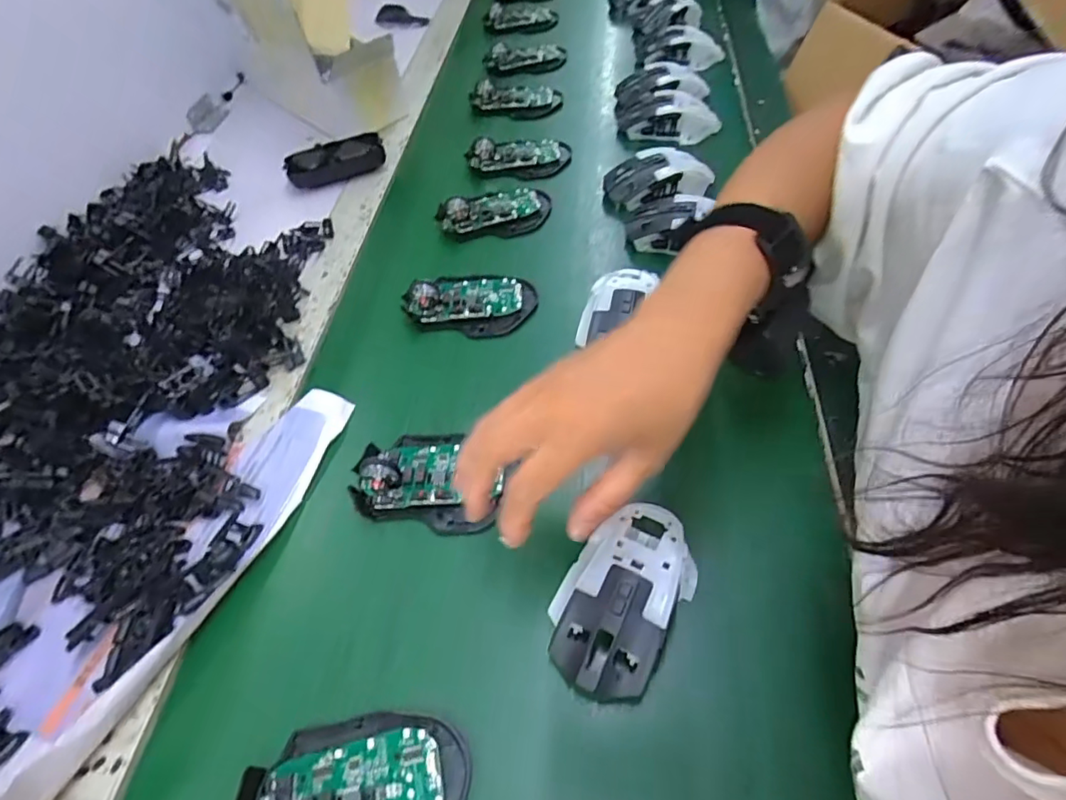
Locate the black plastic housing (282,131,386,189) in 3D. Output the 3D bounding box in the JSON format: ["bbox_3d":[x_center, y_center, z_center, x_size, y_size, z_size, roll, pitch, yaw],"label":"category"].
[{"bbox_3d":[-0.224,-0.271,0.618,0.108,0.030,0.051,-27,57,-16],"label":"black plastic housing"}]

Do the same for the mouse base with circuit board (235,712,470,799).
[{"bbox_3d":[-0.091,0.195,0.267,0.109,0.031,0.071,-5,57,2],"label":"mouse base with circuit board"}]

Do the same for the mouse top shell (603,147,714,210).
[{"bbox_3d":[0.129,-0.228,0.556,0.110,0.034,0.054,-20,57,-8],"label":"mouse top shell"}]

